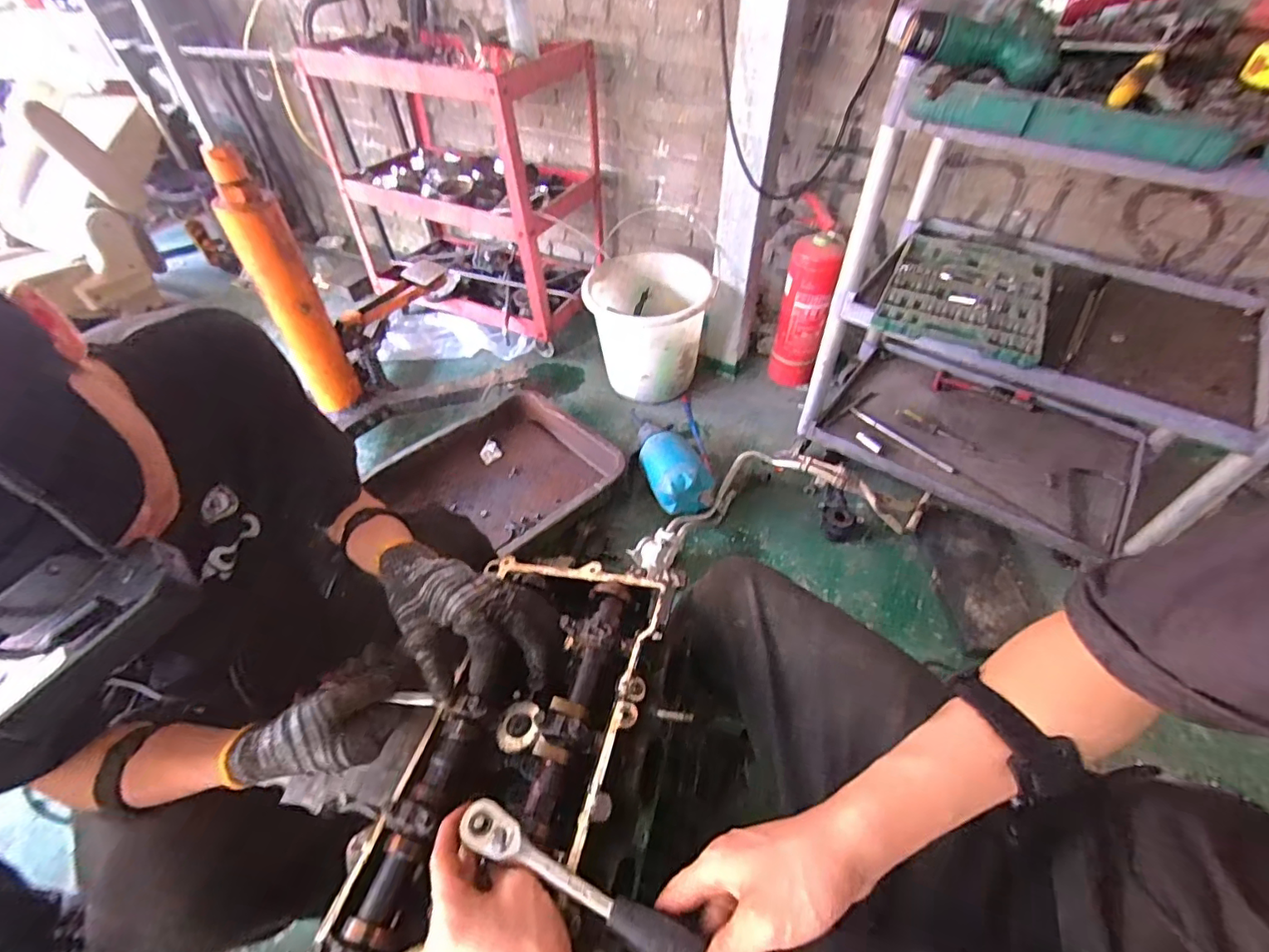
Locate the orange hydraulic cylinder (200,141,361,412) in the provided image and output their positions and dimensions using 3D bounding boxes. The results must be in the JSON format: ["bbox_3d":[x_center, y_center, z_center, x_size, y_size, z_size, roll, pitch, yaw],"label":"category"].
[{"bbox_3d":[-0.783,-0.404,1.241,0.112,0.556,0.095,-21,51,-18],"label":"orange hydraulic cylinder"}]

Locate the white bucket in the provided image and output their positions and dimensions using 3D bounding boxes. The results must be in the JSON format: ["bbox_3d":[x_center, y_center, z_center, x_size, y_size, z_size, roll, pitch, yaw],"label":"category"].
[{"bbox_3d":[0.035,-0.416,1.545,0.324,0.297,0.306,0,48,0],"label":"white bucket"}]

